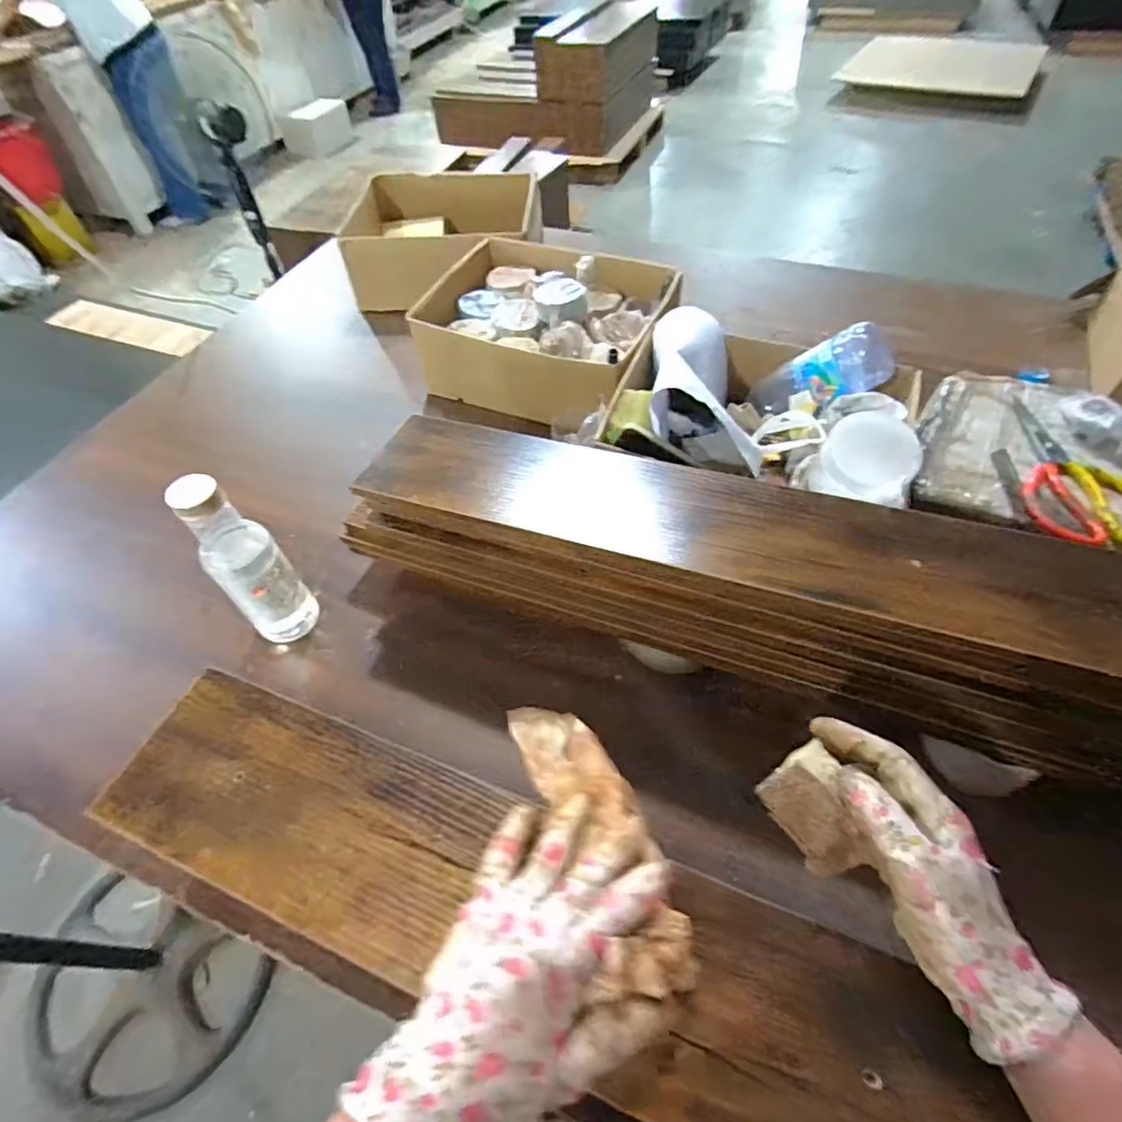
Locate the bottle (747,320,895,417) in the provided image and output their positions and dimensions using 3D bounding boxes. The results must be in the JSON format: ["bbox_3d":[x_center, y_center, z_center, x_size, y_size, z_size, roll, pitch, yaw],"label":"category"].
[{"bbox_3d":[0.298,-0.210,0.703,0.166,0.073,0.065,-15,41,43],"label":"bottle"}]

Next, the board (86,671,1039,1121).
[{"bbox_3d":[-0.022,0.213,0.350,0.585,0.017,0.127,17,56,17],"label":"board"}]

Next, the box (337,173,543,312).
[{"bbox_3d":[-0.202,-0.580,1.066,0.327,0.131,0.245,-2,53,3],"label":"box"}]

